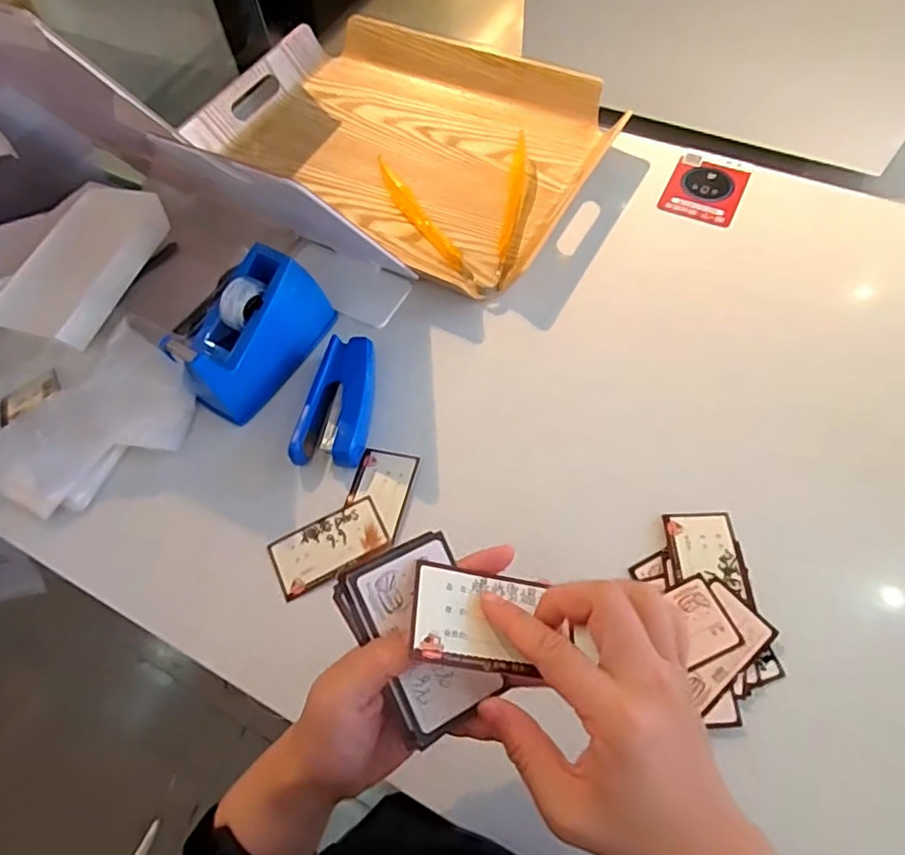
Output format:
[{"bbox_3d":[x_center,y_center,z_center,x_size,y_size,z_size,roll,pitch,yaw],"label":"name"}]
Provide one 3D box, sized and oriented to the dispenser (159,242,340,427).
[{"bbox_3d":[-0.176,-0.084,0.500,0.059,0.077,0.148,27,66,17],"label":"dispenser"}]

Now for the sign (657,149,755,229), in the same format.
[{"bbox_3d":[0.269,-0.255,0.615,0.076,0.004,0.098,22,67,14],"label":"sign"}]

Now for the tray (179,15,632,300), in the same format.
[{"bbox_3d":[-0.037,-0.321,0.637,0.398,0.065,0.310,30,67,18],"label":"tray"}]

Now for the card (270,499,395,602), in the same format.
[{"bbox_3d":[-0.096,0.093,0.455,0.089,0.004,0.046,-27,66,-8],"label":"card"}]

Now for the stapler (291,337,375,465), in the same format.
[{"bbox_3d":[-0.096,-0.022,0.498,0.051,0.029,0.117,5,62,6],"label":"stapler"}]

